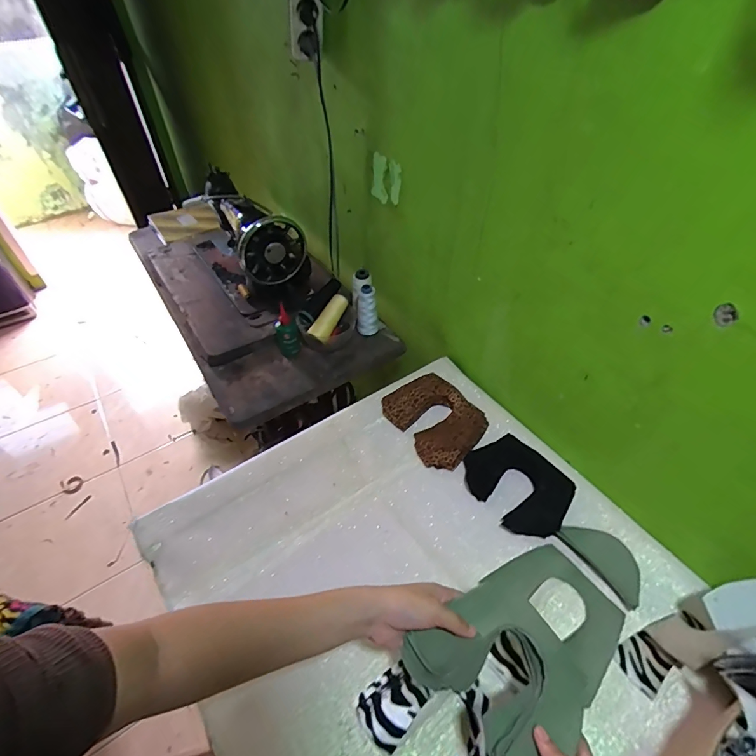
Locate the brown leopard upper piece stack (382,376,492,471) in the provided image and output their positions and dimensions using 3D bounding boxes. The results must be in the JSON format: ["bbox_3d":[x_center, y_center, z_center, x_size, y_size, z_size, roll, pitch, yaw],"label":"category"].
[{"bbox_3d":[0.101,0.068,0.731,0.137,0.037,0.171,-31,54,-25],"label":"brown leopard upper piece stack"}]

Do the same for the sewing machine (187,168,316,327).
[{"bbox_3d":[-0.314,-0.333,0.963,0.171,0.204,0.407,-27,52,-23],"label":"sewing machine"}]

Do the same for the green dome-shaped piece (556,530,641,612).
[{"bbox_3d":[0.312,0.244,0.562,0.058,0.009,0.115,-25,52,-22],"label":"green dome-shaped piece"}]

